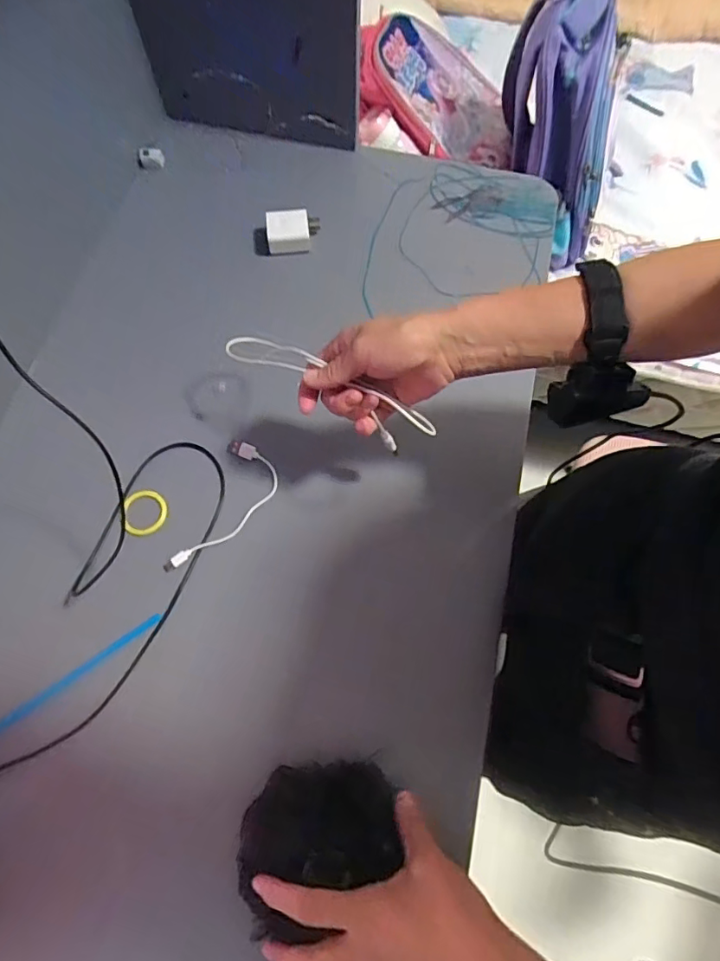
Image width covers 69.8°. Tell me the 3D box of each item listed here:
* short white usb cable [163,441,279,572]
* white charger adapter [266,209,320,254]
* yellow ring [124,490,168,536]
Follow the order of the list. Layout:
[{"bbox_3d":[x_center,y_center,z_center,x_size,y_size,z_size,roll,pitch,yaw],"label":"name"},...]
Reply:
[{"bbox_3d":[-0.125,0.030,0.492,0.062,0.007,0.140,20,70,7],"label":"short white usb cable"},{"bbox_3d":[-0.077,-0.286,0.590,0.058,0.025,0.042,-4,69,-3],"label":"white charger adapter"},{"bbox_3d":[-0.202,0.029,0.488,0.039,0.007,0.046,-9,69,-4],"label":"yellow ring"}]

